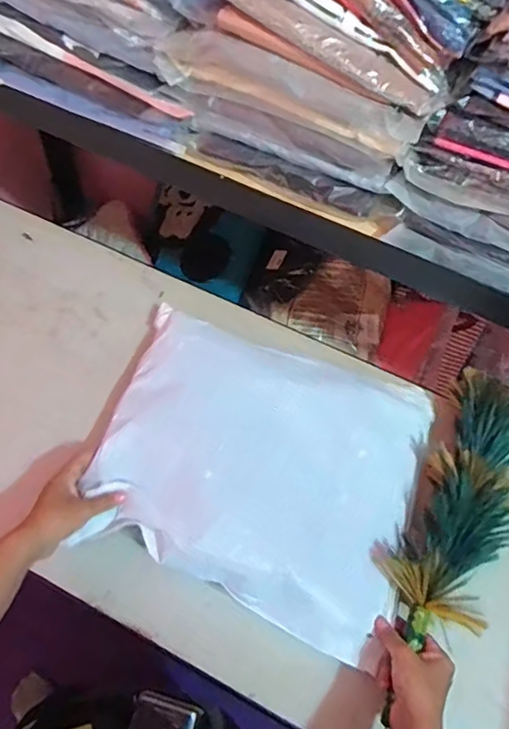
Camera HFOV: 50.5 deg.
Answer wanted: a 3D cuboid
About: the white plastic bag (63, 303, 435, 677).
[{"bbox_3d":[0.010,0.107,0.653,0.368,0.054,0.337,19,60,8],"label":"white plastic bag"}]

